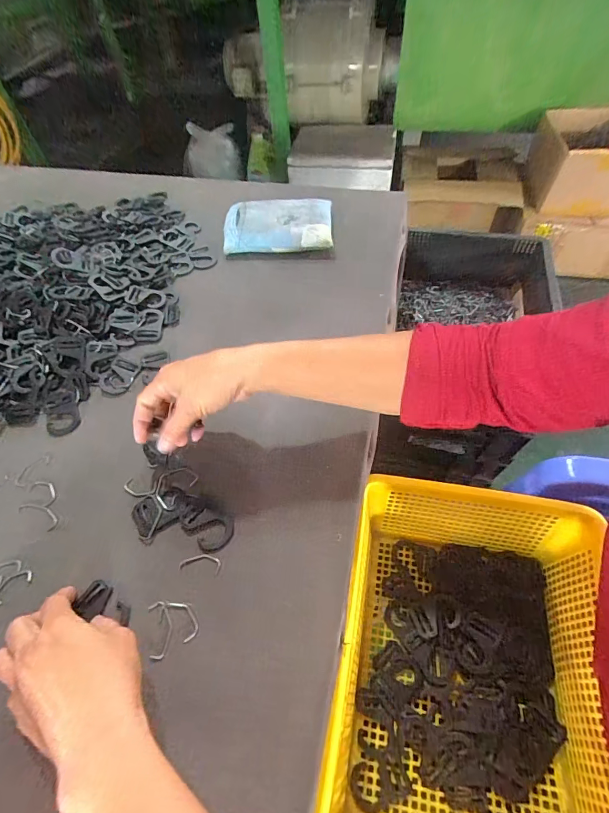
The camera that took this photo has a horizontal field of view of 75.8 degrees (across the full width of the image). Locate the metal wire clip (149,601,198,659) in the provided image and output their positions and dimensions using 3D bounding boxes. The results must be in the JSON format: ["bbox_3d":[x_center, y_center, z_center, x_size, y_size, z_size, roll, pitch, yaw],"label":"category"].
[{"bbox_3d":[-0.107,0.177,0.318,0.037,0.004,0.040,-15,57,-6],"label":"metal wire clip"}]

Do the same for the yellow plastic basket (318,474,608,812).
[{"bbox_3d":[0.143,0.227,0.346,0.221,0.114,0.299,8,57,9],"label":"yellow plastic basket"}]

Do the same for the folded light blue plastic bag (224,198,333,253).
[{"bbox_3d":[-0.039,-0.274,0.591,0.156,0.030,0.100,1,57,5],"label":"folded light blue plastic bag"}]

